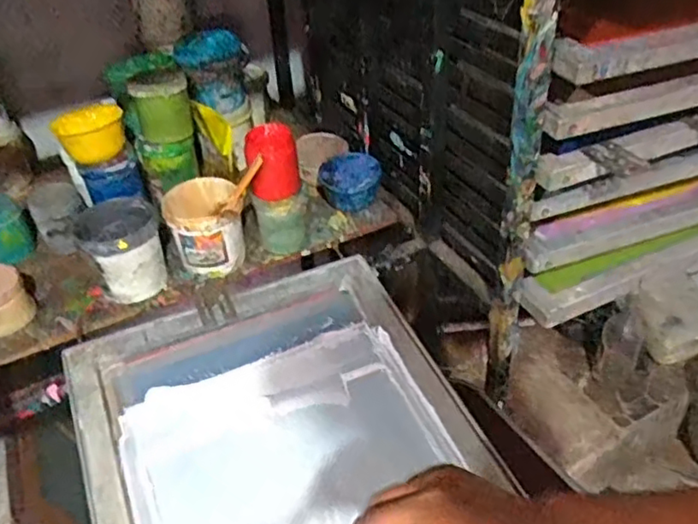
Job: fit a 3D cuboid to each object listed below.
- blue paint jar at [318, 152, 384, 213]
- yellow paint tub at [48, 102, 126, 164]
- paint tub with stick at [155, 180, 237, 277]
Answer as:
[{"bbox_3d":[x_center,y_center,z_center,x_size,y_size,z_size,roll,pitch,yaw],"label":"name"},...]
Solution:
[{"bbox_3d":[0.006,-0.151,1.193,0.094,0.071,0.088,-24,43,-24],"label":"blue paint jar"},{"bbox_3d":[-0.423,-0.210,1.060,0.110,0.061,0.095,-17,40,-16],"label":"yellow paint tub"},{"bbox_3d":[-0.228,-0.069,1.059,0.139,0.152,0.134,-32,47,-32],"label":"paint tub with stick"}]

